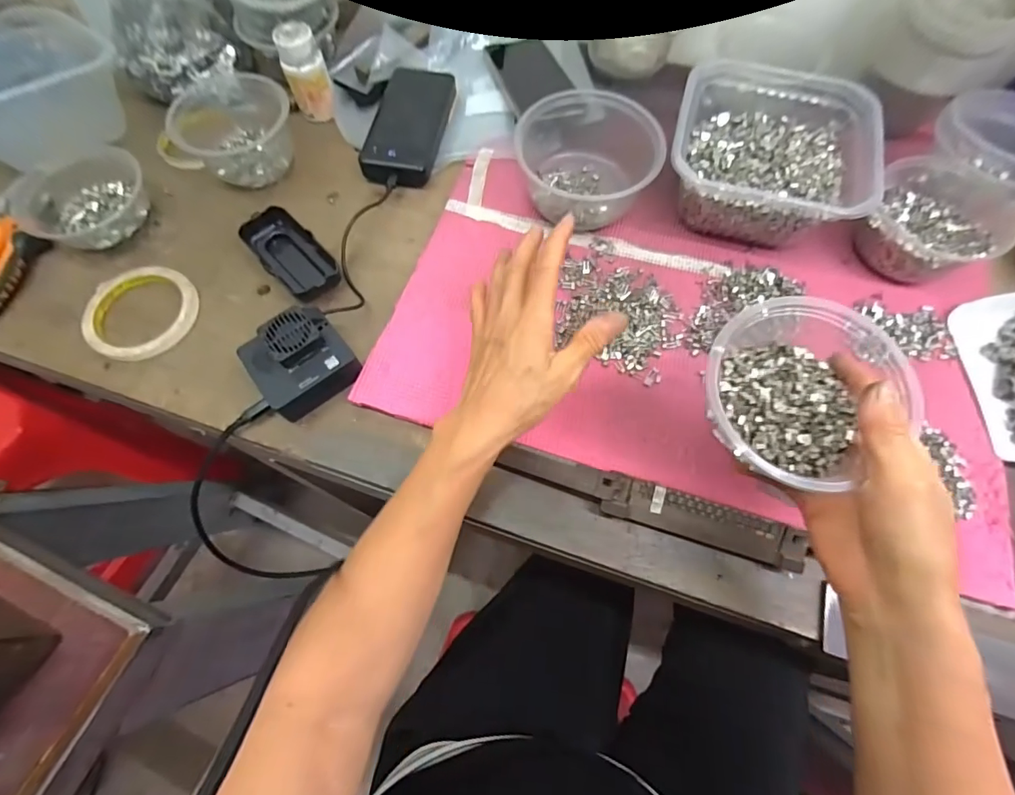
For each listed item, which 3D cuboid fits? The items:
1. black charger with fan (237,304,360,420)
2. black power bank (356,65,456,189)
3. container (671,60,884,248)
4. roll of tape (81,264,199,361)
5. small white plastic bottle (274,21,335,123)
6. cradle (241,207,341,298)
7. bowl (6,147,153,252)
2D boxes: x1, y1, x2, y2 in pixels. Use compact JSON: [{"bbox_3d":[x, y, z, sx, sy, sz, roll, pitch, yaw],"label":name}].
[{"bbox_3d":[-0.175,-0.027,0.399,0.077,0.046,0.076,-35,72,-12],"label":"black charger with fan"},{"bbox_3d":[-0.108,-0.305,0.520,0.075,0.022,0.166,7,68,4],"label":"black power bank"},{"bbox_3d":[0.246,-0.236,0.454,0.174,0.075,0.173,15,69,7],"label":"container"},{"bbox_3d":[-0.347,-0.081,0.438,0.106,0.017,0.098,0,68,1],"label":"roll of tape"},{"bbox_3d":[-0.218,-0.352,0.510,0.042,0.076,0.049,-23,69,-8],"label":"small white plastic bottle"},{"bbox_3d":[-0.210,-0.138,0.457,0.109,0.024,0.053,42,75,16],"label":"cradle"},{"bbox_3d":[-0.420,-0.197,0.469,0.102,0.049,0.110,0,68,1],"label":"bowl"}]

